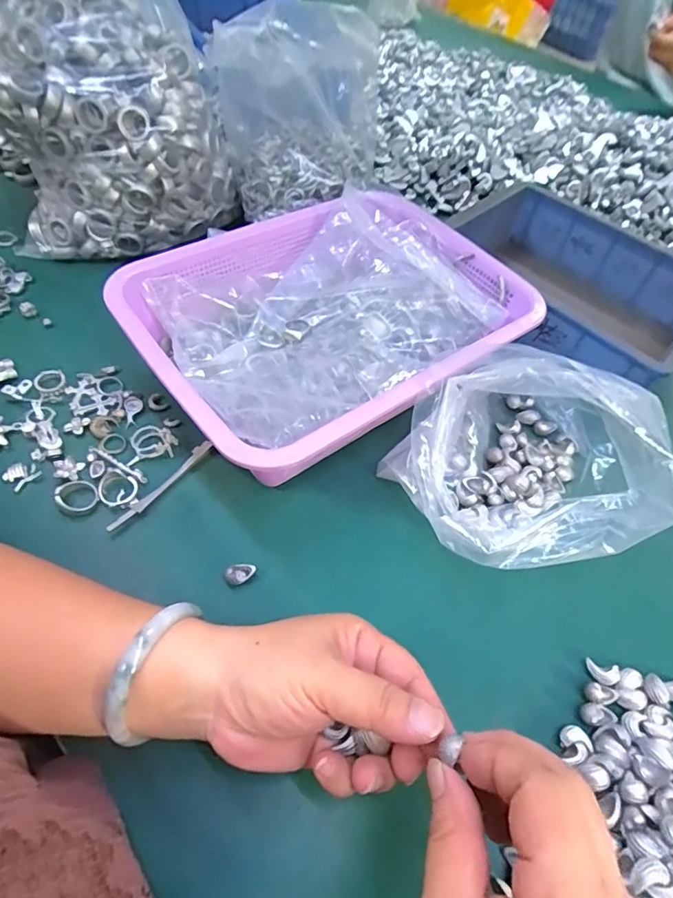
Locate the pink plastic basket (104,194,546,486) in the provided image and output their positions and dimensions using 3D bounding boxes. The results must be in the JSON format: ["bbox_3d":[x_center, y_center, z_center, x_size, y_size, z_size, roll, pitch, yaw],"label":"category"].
[{"bbox_3d":[-0.003,-0.102,0.425,0.299,0.079,0.223,-31,64,-24],"label":"pink plastic basket"}]

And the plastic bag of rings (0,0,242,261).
[{"bbox_3d":[-0.229,-0.323,0.462,0.237,0.222,0.184,-22,60,-19],"label":"plastic bag of rings"}]

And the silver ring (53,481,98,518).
[{"bbox_3d":[-0.181,0.032,0.353,0.024,0.009,0.025,3,55,-4],"label":"silver ring"}]

